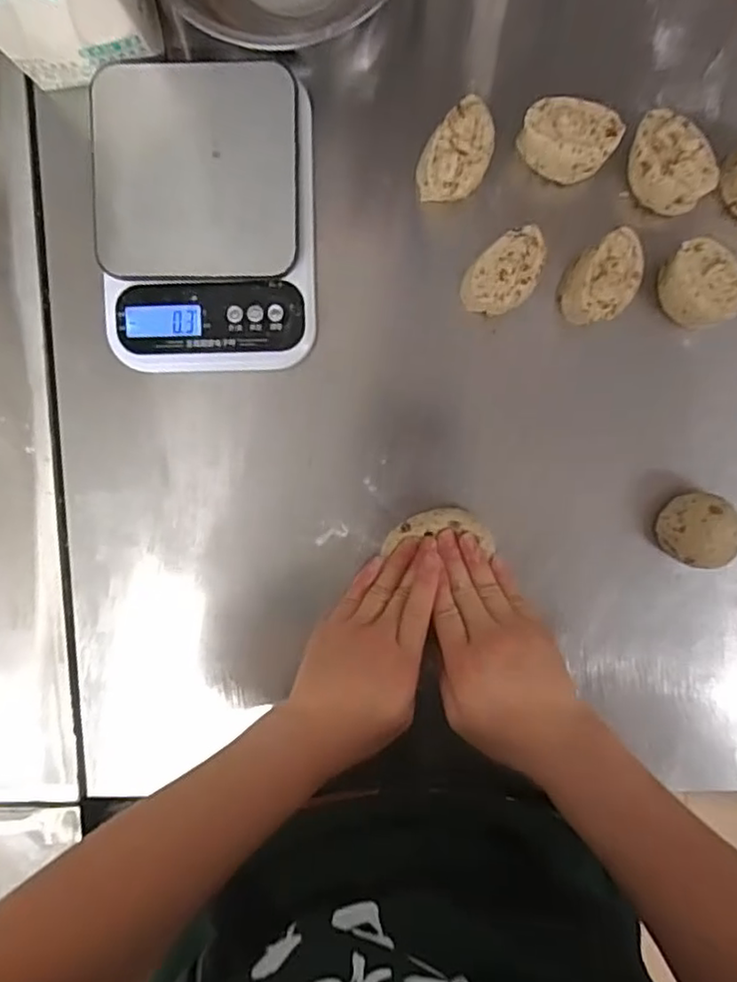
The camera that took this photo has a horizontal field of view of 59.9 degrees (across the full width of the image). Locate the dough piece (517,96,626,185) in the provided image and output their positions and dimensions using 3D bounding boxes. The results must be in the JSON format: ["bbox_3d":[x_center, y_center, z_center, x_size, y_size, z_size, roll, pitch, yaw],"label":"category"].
[{"bbox_3d":[0.130,-0.229,0.417,0.060,0.035,0.039,15,98,0],"label":"dough piece"}]

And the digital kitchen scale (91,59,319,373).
[{"bbox_3d":[-0.111,-0.185,0.443,0.146,0.030,0.195,0,98,2],"label":"digital kitchen scale"}]

